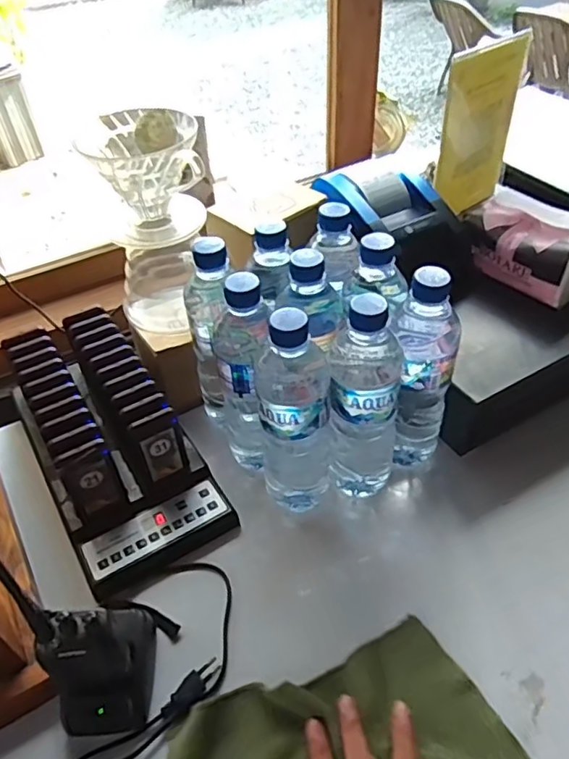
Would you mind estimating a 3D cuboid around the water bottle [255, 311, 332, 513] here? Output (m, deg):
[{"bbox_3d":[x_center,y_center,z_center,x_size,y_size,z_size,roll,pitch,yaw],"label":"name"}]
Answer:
[{"bbox_3d":[0.012,0.040,0.522,0.066,0.218,0.052,-3,44,0],"label":"water bottle"}]

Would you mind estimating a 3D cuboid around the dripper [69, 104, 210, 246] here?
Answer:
[{"bbox_3d":[-0.138,-0.197,0.593,0.108,0.109,0.106,-5,44,-3],"label":"dripper"}]

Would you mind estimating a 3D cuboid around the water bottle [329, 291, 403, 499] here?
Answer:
[{"bbox_3d":[0.075,0.026,0.539,0.067,0.222,0.057,6,46,8],"label":"water bottle"}]

